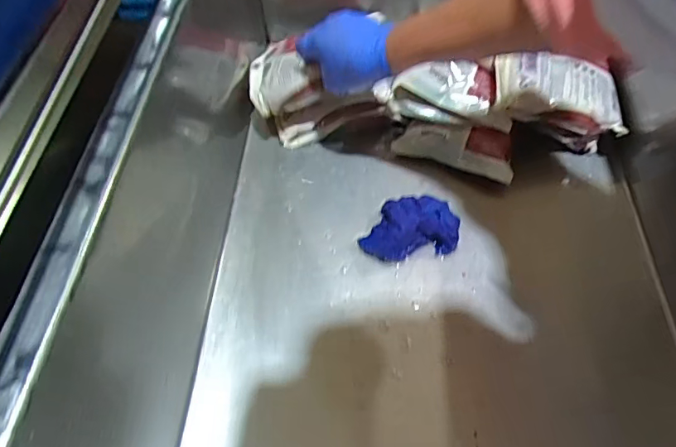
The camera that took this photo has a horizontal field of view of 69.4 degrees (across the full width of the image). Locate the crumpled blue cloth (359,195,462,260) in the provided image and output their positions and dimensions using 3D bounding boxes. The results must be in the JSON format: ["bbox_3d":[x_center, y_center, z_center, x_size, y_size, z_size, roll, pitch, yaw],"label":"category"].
[{"bbox_3d":[0.077,0.002,0.534,0.104,0.049,0.062,-3,52,-4],"label":"crumpled blue cloth"}]

